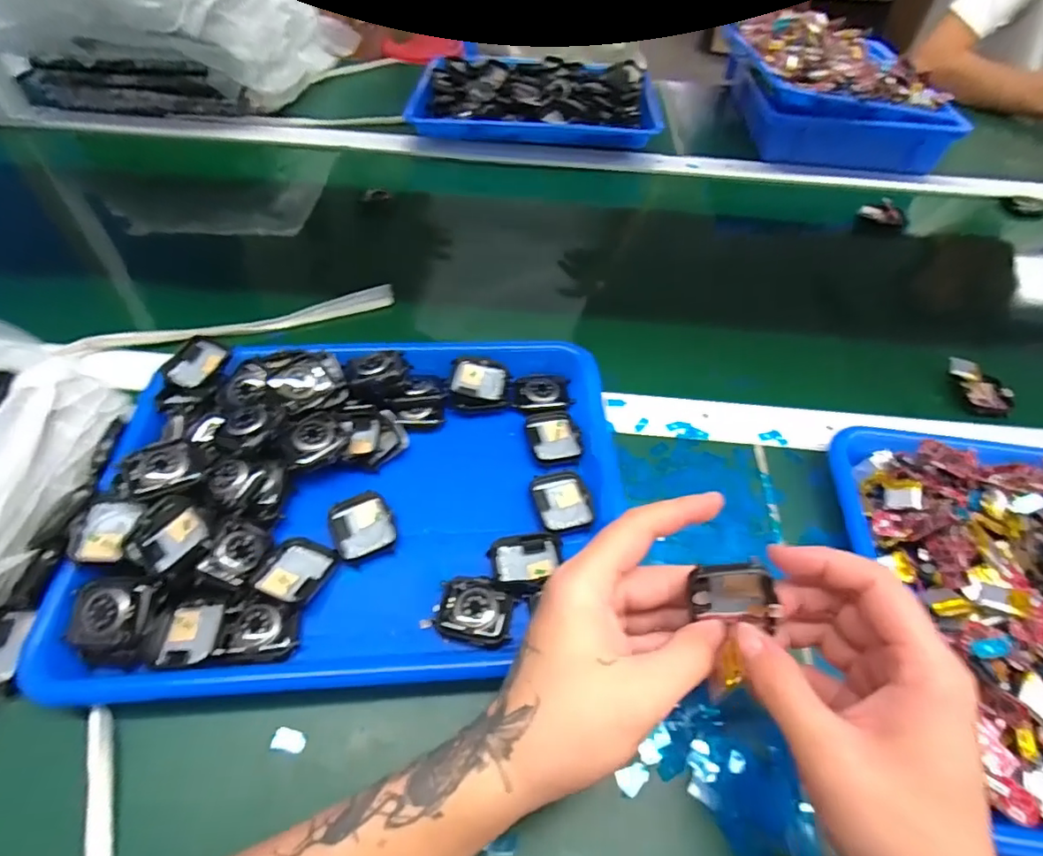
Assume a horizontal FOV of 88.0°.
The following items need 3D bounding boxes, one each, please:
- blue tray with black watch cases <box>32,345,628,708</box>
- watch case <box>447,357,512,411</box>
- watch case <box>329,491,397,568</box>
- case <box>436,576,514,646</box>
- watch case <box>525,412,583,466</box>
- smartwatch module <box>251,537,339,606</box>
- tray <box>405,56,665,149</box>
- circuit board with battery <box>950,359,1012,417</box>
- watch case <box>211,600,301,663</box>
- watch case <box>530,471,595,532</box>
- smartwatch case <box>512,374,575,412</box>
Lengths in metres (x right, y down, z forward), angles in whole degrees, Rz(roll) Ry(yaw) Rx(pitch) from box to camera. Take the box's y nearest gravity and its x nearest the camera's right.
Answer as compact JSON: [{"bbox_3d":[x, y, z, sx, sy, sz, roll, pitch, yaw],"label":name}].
[{"bbox_3d":[-0.101,0.036,0.359,0.332,0.042,0.247,-3,53,-5],"label":"blue tray with black watch cases"},{"bbox_3d":[-0.033,-0.035,0.428,0.049,0.016,0.040,0,64,-4],"label":"watch case"},{"bbox_3d":[-0.103,0.065,0.352,0.037,0.011,0.044,-19,56,-16],"label":"watch case"},{"bbox_3d":[-0.027,0.109,0.321,0.043,0.011,0.036,11,53,6],"label":"case"},{"bbox_3d":[0.024,0.007,0.407,0.038,0.005,0.048,-9,53,-10],"label":"watch case"},{"bbox_3d":[-0.137,0.086,0.328,0.037,0.011,0.041,18,54,11],"label":"smartwatch module"},{"bbox_3d":[0.021,-0.454,0.745,0.316,0.047,0.189,5,52,1],"label":"tray"},{"bbox_3d":[0.396,-0.035,0.464,0.039,0.010,0.062,1,52,-1],"label":"circuit board with battery"},{"bbox_3d":[-0.148,0.115,0.305,0.038,0.015,0.031,-3,53,-5],"label":"watch case"},{"bbox_3d":[0.028,0.049,0.368,0.037,0.007,0.043,-12,54,-12],"label":"watch case"},{"bbox_3d":[0.017,-0.028,0.433,0.046,0.008,0.033,-1,52,-3],"label":"smartwatch case"}]

